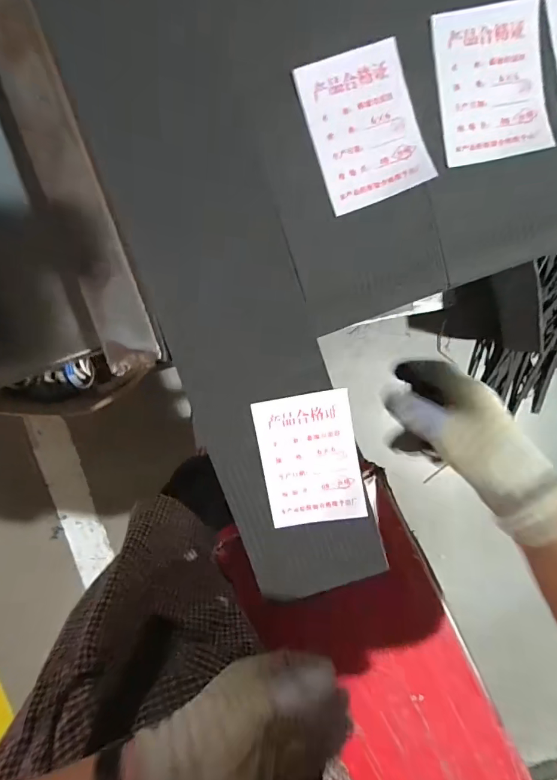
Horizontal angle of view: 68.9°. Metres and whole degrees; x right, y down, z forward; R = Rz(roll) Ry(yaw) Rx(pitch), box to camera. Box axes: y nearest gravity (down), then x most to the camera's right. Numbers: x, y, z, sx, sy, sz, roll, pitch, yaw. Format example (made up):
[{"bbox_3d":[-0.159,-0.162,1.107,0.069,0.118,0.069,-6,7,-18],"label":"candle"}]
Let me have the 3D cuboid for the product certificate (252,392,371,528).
[{"bbox_3d":[0.025,0.056,0.324,0.075,0.006,0.104,-10,97,1],"label":"product certificate"}]

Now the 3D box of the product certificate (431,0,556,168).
[{"bbox_3d":[0.155,-0.222,0.293,0.077,0.006,0.106,-10,96,0],"label":"product certificate"}]

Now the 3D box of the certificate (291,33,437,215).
[{"bbox_3d":[0.063,-0.191,0.294,0.076,0.006,0.103,-18,96,0],"label":"certificate"}]

